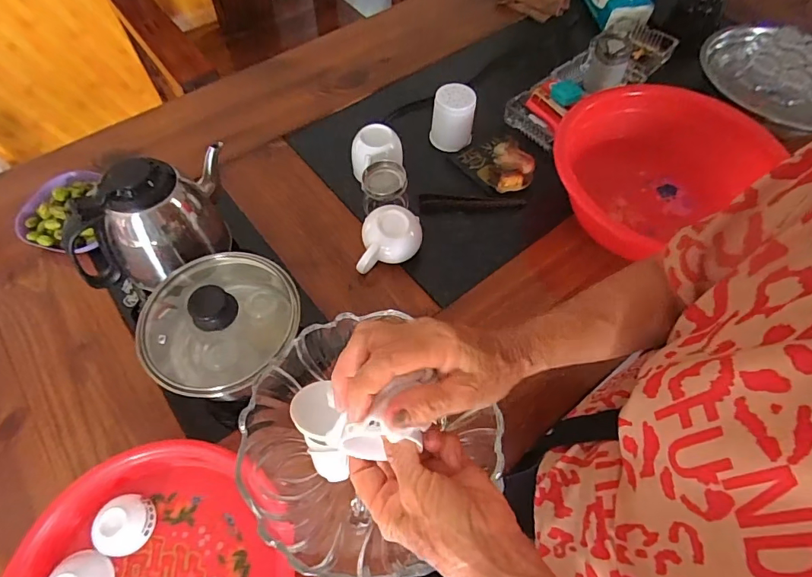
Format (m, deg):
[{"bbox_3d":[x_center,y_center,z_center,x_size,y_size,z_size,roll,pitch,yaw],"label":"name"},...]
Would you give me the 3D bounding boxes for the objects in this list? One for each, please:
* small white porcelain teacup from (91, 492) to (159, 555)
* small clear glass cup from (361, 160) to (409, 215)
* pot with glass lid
[{"bbox_3d":[-0.273,0.229,0.435,0.048,0.026,0.052,0,61,-1],"label":"small white porcelain teacup"},{"bbox_3d":[-0.029,-0.134,0.625,0.063,0.060,0.067,0,61,-1],"label":"small clear glass cup"},{"bbox_3d":[-0.205,0.039,0.486,0.167,0.117,0.175,0,61,-1],"label":"pot with glass lid"}]

